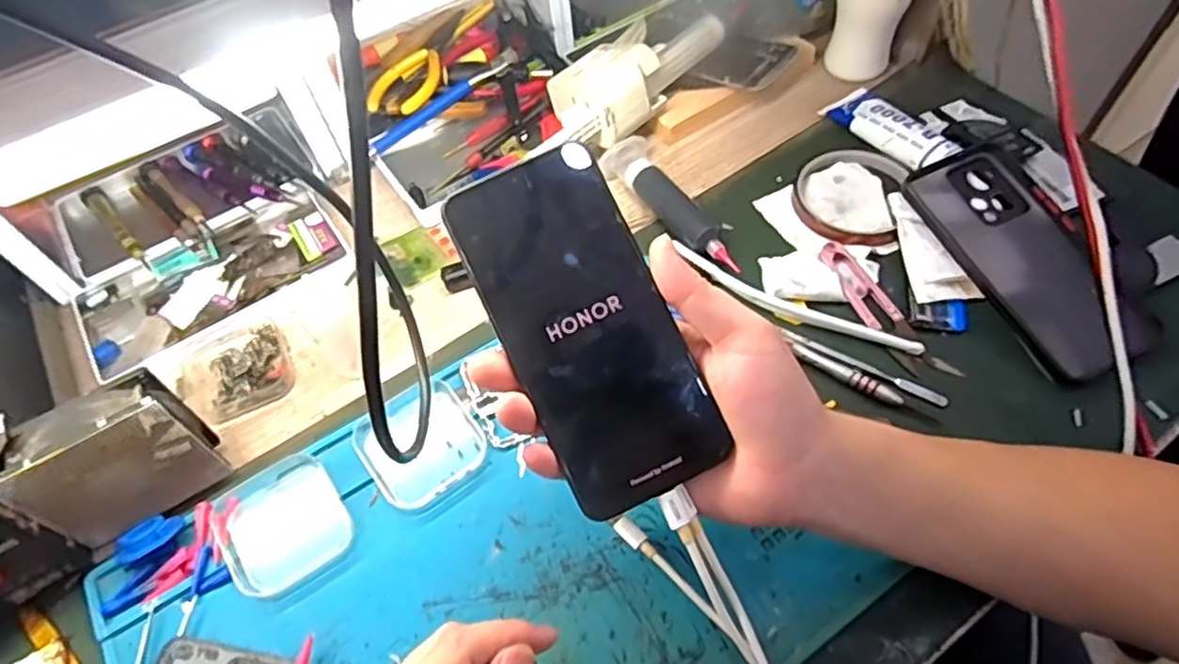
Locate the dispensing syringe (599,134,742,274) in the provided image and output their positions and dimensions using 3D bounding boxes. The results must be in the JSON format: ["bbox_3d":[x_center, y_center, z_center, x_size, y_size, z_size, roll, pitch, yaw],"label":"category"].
[{"bbox_3d":[0.060,-0.089,0.486,0.035,0.020,0.135,-30,59,-15],"label":"dispensing syringe"}]

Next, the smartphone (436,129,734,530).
[{"bbox_3d":[-0.001,-0.002,0.309,0.072,0.004,0.157,-26,86,-4],"label":"smartphone"}]

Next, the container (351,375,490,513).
[{"bbox_3d":[-0.096,0.065,0.400,0.063,0.020,0.060,-32,59,-16],"label":"container"}]

